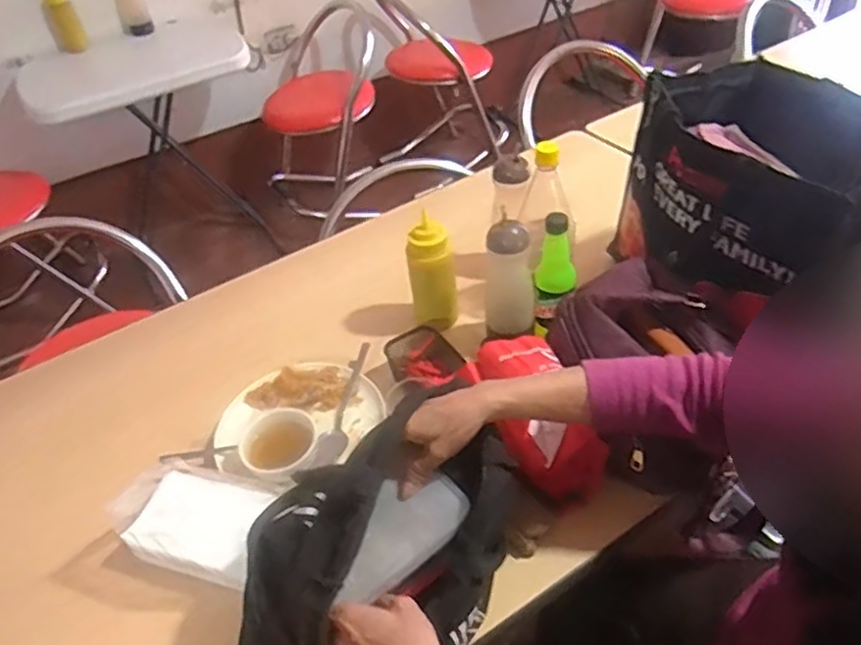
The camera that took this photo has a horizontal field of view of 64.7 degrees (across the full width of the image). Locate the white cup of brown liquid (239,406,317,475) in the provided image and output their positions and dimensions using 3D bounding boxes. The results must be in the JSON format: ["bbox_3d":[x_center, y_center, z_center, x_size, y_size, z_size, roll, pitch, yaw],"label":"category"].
[{"bbox_3d":[-0.190,0.154,0.868,0.096,0.045,0.079,-7,43,1],"label":"white cup of brown liquid"}]

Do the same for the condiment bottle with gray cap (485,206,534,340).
[{"bbox_3d":[0.108,-0.063,0.948,0.067,0.174,0.066,-1,43,7],"label":"condiment bottle with gray cap"}]

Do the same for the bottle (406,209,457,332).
[{"bbox_3d":[-0.002,-0.061,1.001,0.059,0.177,0.056,-4,43,4],"label":"bottle"}]

